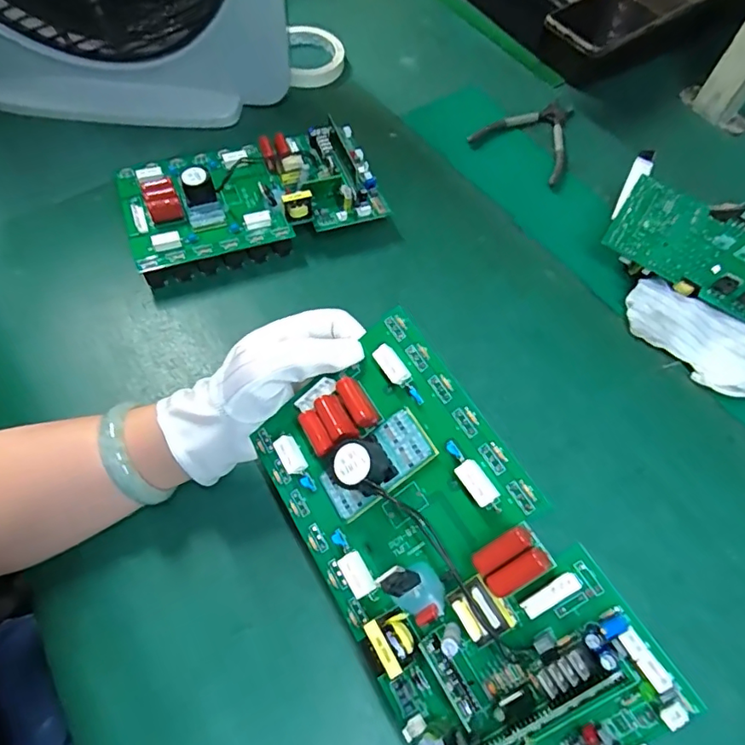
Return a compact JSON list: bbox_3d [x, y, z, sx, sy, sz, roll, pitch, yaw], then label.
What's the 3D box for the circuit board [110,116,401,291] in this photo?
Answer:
[{"bbox_3d":[-0.109,-0.164,0.484,0.227,0.060,0.114,-18,64,-12],"label":"circuit board"}]

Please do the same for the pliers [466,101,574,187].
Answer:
[{"bbox_3d":[0.187,-0.275,0.594,0.107,0.008,0.137,33,65,14],"label":"pliers"}]

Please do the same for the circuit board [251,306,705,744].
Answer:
[{"bbox_3d":[0.022,0.087,0.257,0.124,0.034,0.219,-41,65,13],"label":"circuit board"}]

